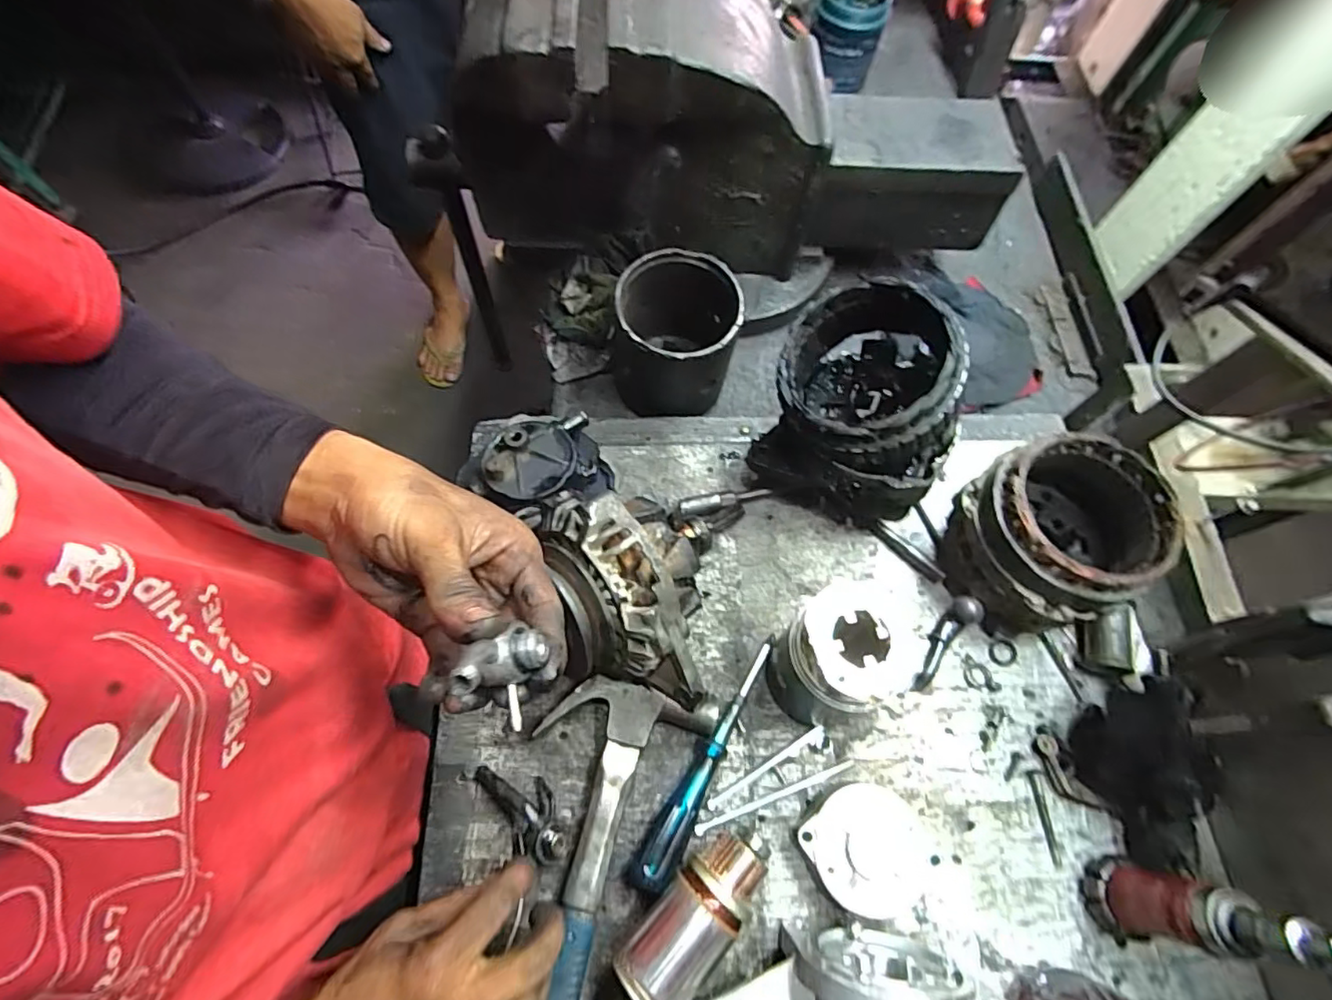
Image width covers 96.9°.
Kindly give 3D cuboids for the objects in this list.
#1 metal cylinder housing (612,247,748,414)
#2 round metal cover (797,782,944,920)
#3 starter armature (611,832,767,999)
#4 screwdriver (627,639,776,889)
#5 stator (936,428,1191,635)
[{"bbox_3d":[0.006,-0.148,0.540,0.110,0.102,0.104,5,67,0],"label":"metal cylinder housing"},{"bbox_3d":[0.140,0.245,0.411,0.077,0.035,0.085,-27,72,-13],"label":"round metal cover"},{"bbox_3d":[-0.001,0.292,0.377,0.050,0.052,0.171,42,72,13],"label":"starter armature"},{"bbox_3d":[0.032,0.188,0.435,0.026,0.028,0.189,28,69,10],"label":"screwdriver"},{"bbox_3d":[0.294,0.030,0.463,0.126,0.123,0.125,1,67,-2],"label":"stator"}]

